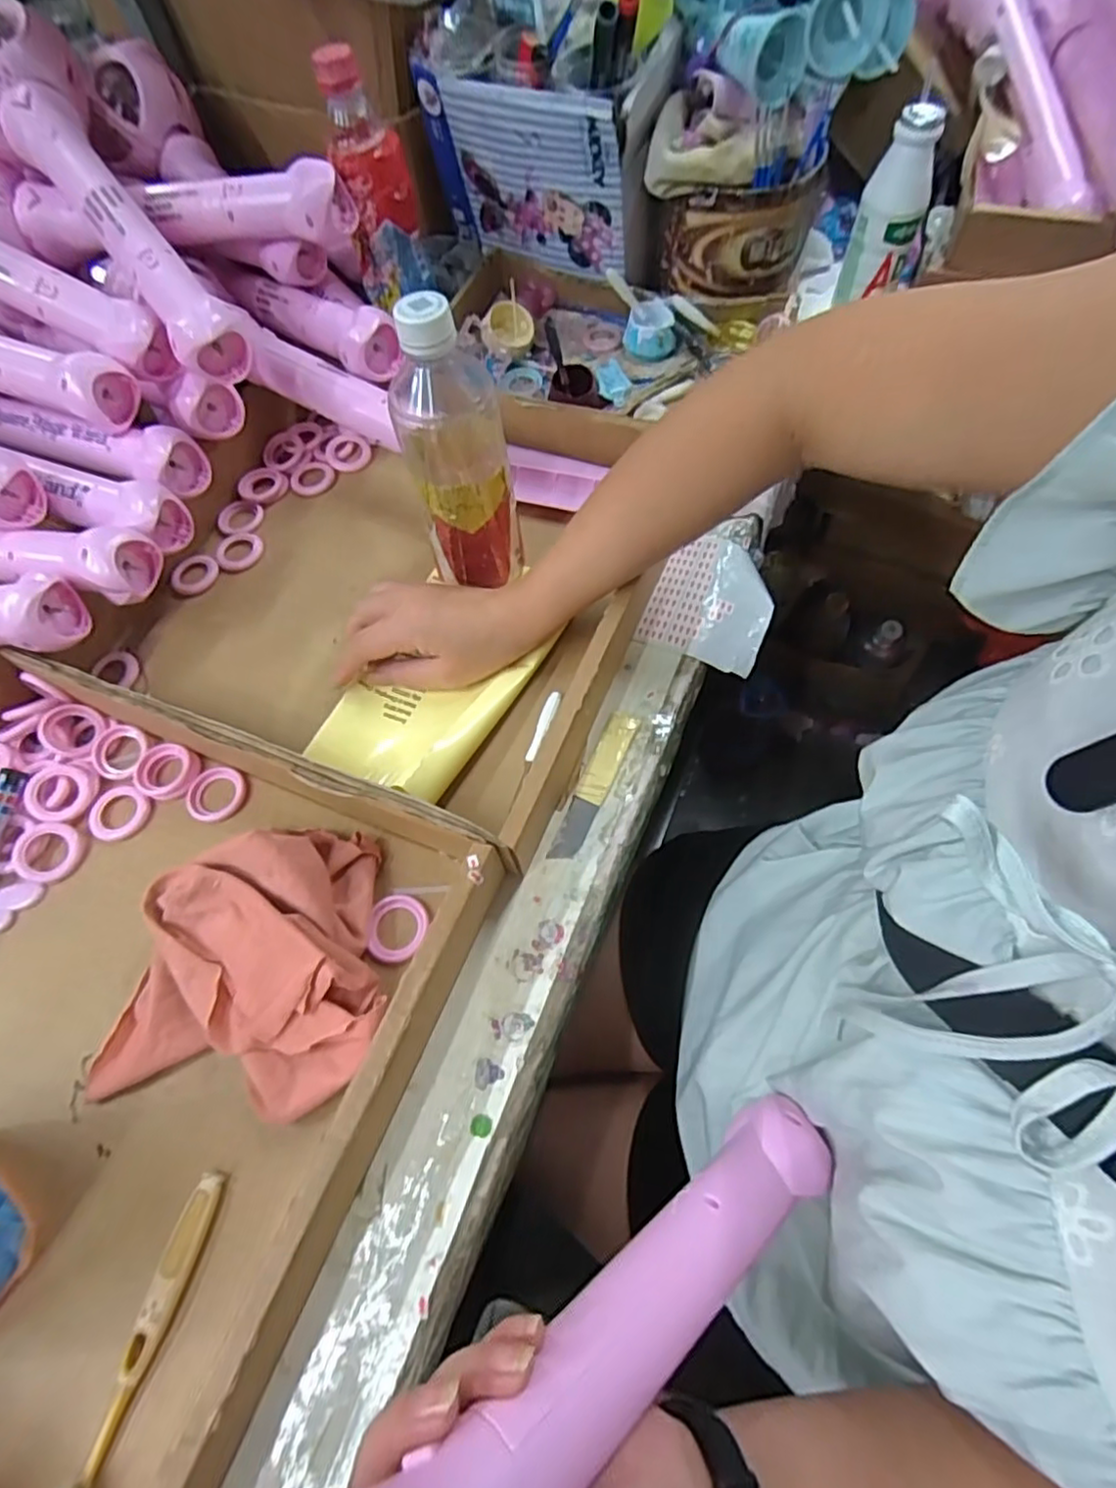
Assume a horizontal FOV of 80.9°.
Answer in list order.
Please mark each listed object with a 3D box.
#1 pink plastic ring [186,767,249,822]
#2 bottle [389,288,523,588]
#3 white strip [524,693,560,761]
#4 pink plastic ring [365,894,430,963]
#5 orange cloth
[{"bbox_3d":[-0.221,0.032,0.426,0.039,0.006,0.036,-1,64,2],"label":"pink plastic ring"},{"bbox_3d":[-0.065,-0.187,0.421,0.066,0.180,0.076,-5,63,1],"label":"bottle"},{"bbox_3d":[-0.010,-0.012,0.432,0.010,0.008,0.049,21,67,13],"label":"white strip"},{"bbox_3d":[-0.092,0.105,0.374,0.033,0.010,0.038,5,64,5],"label":"pink plastic ring"},{"bbox_3d":[-0.173,0.120,0.351,0.153,0.056,0.142,-11,64,-2],"label":"orange cloth"}]

